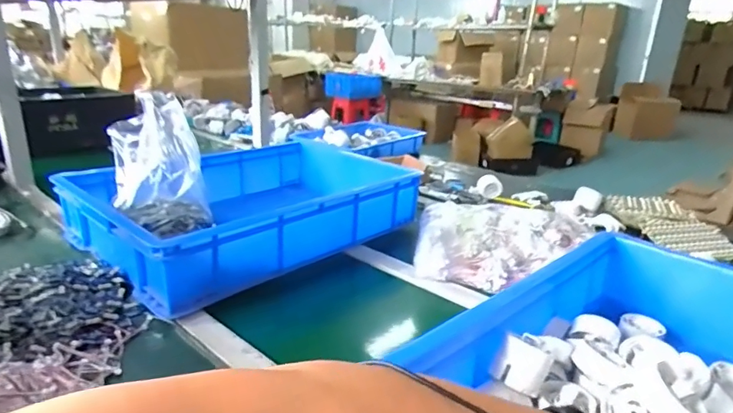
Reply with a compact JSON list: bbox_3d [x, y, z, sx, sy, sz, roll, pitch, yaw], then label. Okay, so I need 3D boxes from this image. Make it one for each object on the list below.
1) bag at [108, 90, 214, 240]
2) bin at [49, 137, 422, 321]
[{"bbox_3d":[-0.392,-0.083,0.890,0.155,0.227,0.215,-7,23,-26],"label":"bag"},{"bbox_3d":[-0.210,-0.017,0.999,0.433,0.127,0.686,20,26,39],"label":"bin"}]

